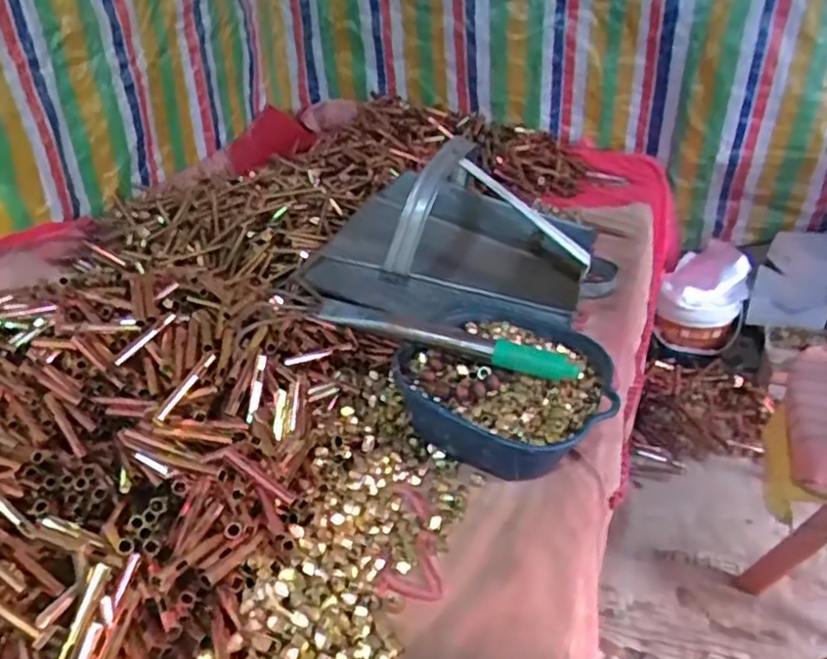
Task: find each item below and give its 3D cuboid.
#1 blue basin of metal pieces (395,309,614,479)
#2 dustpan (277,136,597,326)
[{"bbox_3d":[0.104,0.061,0.723,0.218,0.109,0.221,-1,31,0],"label":"blue basin of metal pieces"},{"bbox_3d":[0.054,-0.133,0.955,0.378,0.254,0.321,10,33,18],"label":"dustpan"}]

